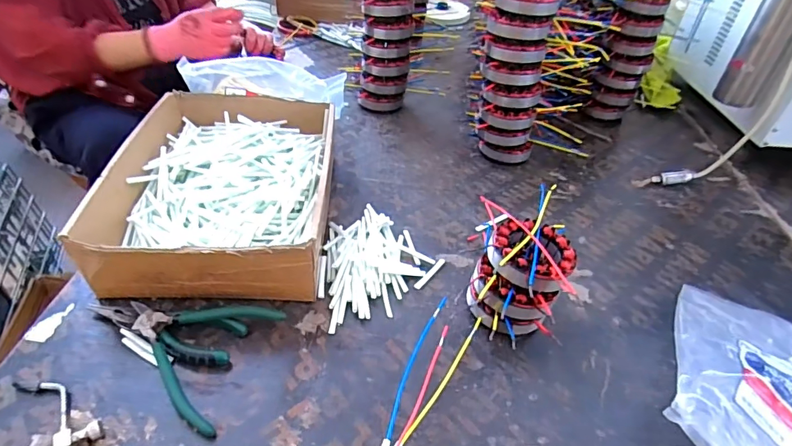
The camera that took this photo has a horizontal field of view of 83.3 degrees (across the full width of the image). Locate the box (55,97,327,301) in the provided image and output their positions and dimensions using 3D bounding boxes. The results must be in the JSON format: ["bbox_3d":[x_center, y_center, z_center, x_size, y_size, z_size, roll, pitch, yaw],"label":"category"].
[{"bbox_3d":[-0.207,-0.053,0.568,0.237,0.089,0.325,2,43,-5],"label":"box"}]

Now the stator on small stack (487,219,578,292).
[{"bbox_3d":[0.139,0.031,0.456,0.087,0.029,0.087,3,42,-2],"label":"stator on small stack"}]

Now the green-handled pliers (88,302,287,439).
[{"bbox_3d":[-0.216,0.110,0.436,0.172,0.027,0.120,18,44,13],"label":"green-handled pliers"}]

